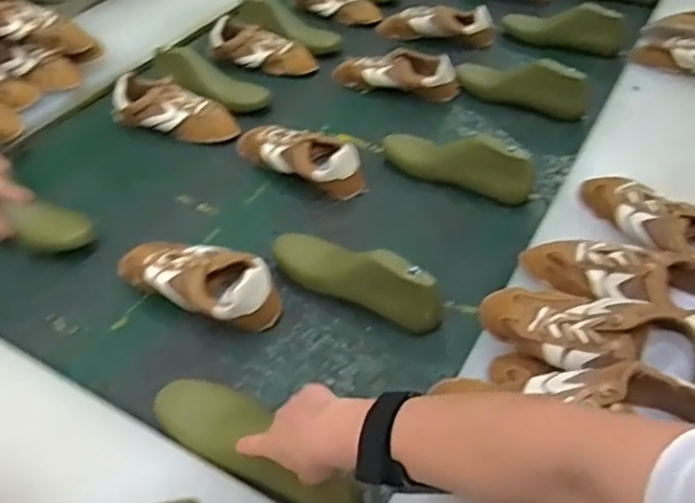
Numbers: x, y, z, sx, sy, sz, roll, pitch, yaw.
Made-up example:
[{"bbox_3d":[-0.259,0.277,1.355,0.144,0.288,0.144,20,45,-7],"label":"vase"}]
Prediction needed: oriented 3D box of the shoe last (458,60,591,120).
[{"bbox_3d":[0.318,-0.301,1.153,0.241,0.101,0.064,13,48,14],"label":"shoe last"}]

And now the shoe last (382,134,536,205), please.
[{"bbox_3d":[0.164,-0.144,0.957,0.245,0.078,0.064,20,50,20],"label":"shoe last"}]

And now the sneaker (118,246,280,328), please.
[{"bbox_3d":[-0.193,0.035,0.814,0.231,0.080,0.091,19,50,19],"label":"sneaker"}]

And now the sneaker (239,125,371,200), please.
[{"bbox_3d":[-0.080,-0.157,0.998,0.248,0.066,0.099,30,54,27],"label":"sneaker"}]

